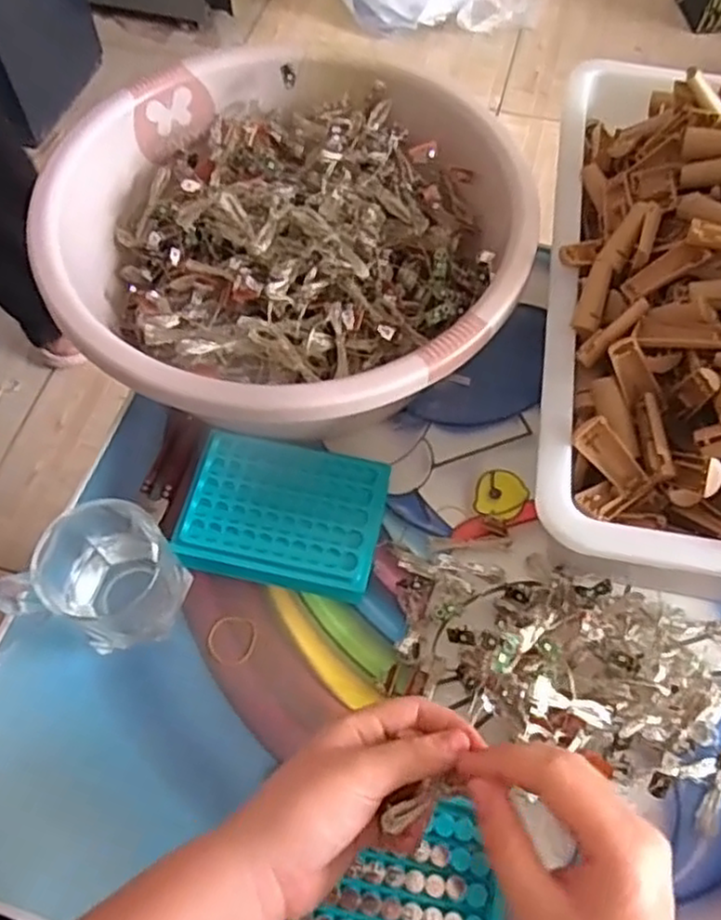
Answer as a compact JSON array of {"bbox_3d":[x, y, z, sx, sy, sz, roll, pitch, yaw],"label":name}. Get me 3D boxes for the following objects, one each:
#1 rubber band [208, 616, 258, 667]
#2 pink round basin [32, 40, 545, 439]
[{"bbox_3d":[-0.084,0.118,0.473,0.031,0.004,0.033,4,65,-8],"label":"rubber band"},{"bbox_3d":[-0.044,-0.153,0.537,0.314,0.115,0.307,0,62,-1],"label":"pink round basin"}]

